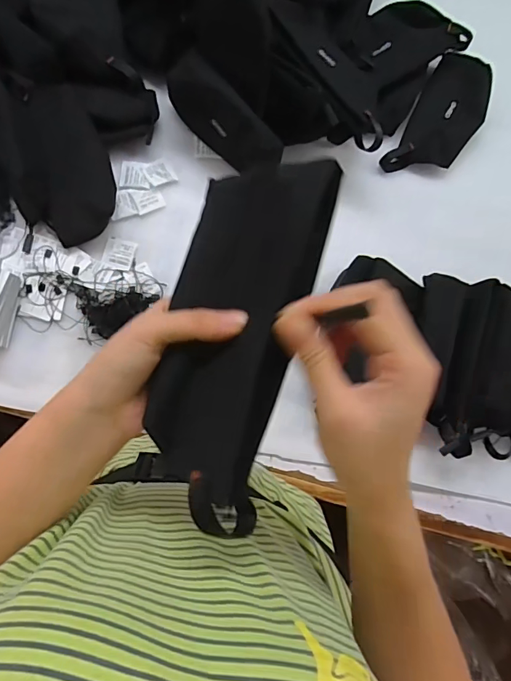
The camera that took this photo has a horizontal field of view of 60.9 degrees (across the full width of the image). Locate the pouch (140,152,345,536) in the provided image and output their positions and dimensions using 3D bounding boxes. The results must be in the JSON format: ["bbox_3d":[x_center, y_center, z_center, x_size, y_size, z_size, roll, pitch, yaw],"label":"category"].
[{"bbox_3d":[-0.017,-0.002,0.247,0.081,0.021,0.198,15,88,29],"label":"pouch"}]

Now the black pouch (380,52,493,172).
[{"bbox_3d":[0.273,-0.319,0.630,0.094,0.033,0.202,30,81,-2],"label":"black pouch"}]

